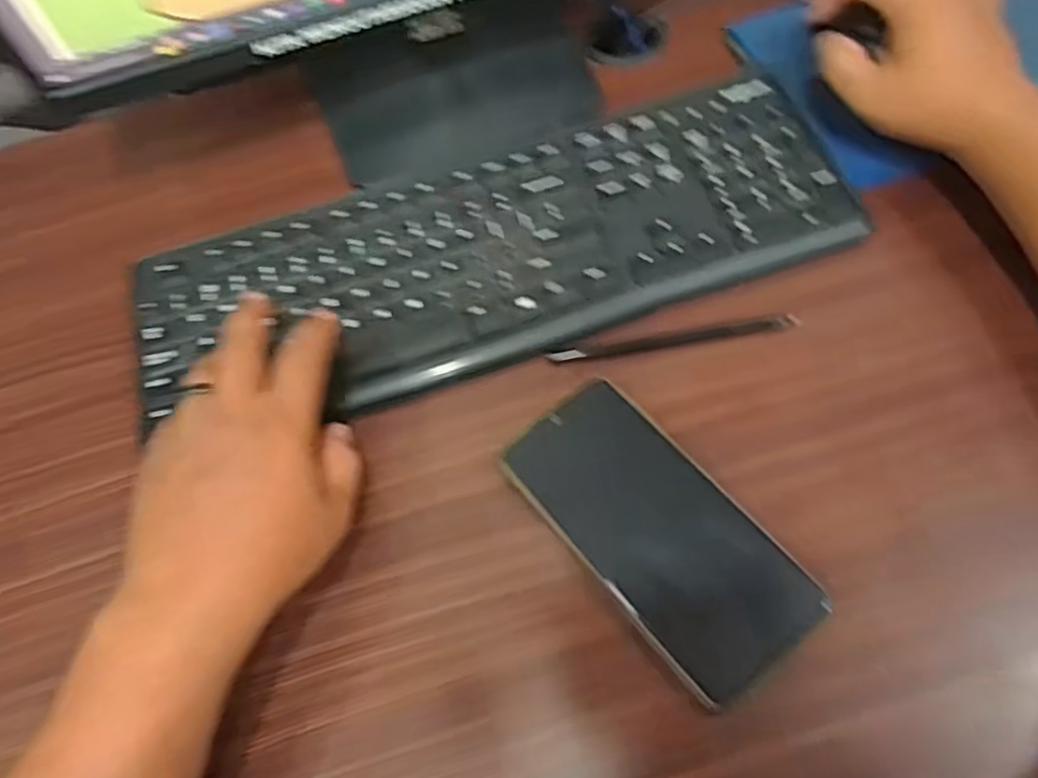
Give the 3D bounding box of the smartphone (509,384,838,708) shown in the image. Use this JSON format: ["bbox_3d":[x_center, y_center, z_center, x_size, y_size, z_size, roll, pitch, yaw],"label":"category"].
[{"bbox_3d":[0.066,0.068,0.351,0.071,0.012,0.158,-37,65,-12],"label":"smartphone"}]

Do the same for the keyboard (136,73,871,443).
[{"bbox_3d":[-0.017,-0.084,0.437,0.422,0.017,0.151,-14,63,-1],"label":"keyboard"}]

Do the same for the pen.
[{"bbox_3d":[0.089,-0.028,0.411,0.140,0.008,0.009,-9,63,2],"label":"pen"}]

